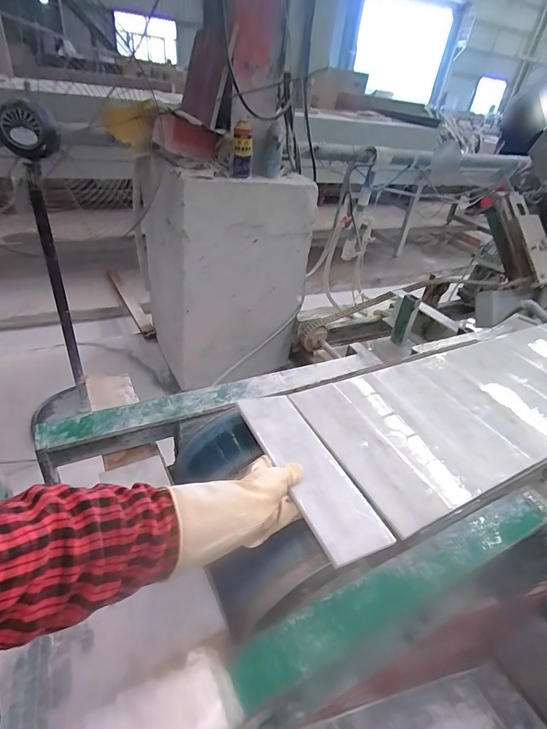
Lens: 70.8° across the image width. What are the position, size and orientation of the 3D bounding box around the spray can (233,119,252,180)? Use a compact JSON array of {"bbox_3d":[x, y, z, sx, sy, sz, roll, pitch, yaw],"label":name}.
[{"bbox_3d":[-0.108,-0.744,1.359,0.069,0.186,0.061,3,35,-6],"label":"spray can"}]

